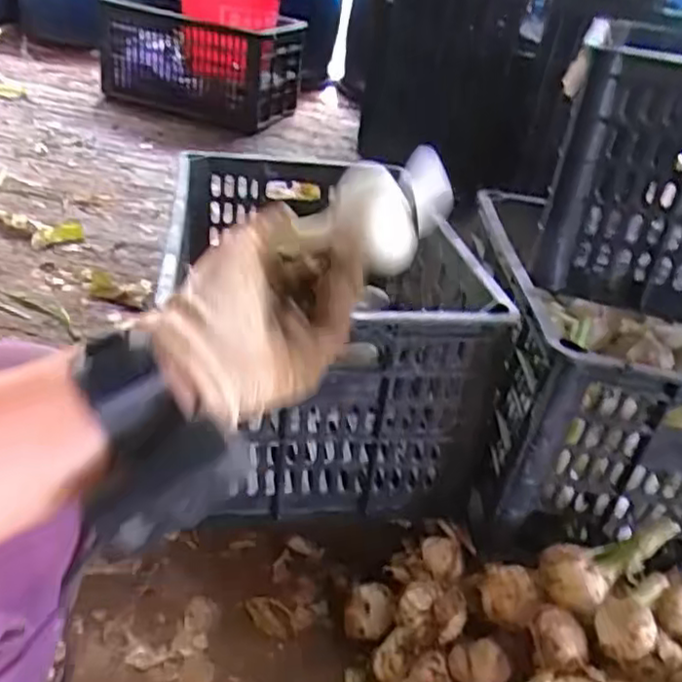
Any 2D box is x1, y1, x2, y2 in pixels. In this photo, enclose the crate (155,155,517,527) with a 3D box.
[{"bbox_3d":[-0.031,-0.039,0.763,0.284,0.218,0.404,2,35,-11],"label":"crate"}]

